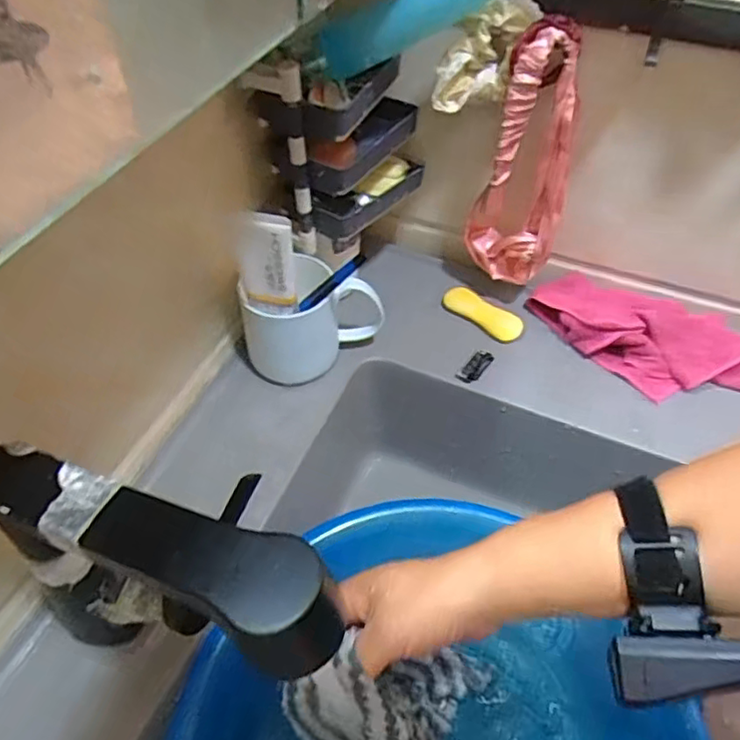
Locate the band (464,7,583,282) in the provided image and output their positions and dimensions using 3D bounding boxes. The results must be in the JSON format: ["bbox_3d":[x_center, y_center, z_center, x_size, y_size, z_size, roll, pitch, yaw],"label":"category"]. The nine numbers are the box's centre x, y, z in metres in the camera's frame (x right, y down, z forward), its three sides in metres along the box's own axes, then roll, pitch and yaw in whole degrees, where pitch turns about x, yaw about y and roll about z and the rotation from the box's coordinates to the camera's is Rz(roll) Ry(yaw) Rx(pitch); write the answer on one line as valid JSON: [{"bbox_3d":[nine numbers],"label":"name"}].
[{"bbox_3d":[0.141,-0.182,0.558,0.080,0.226,0.046,14,51,8],"label":"band"}]

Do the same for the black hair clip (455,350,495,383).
[{"bbox_3d":[0.100,-0.002,0.595,0.040,0.010,0.020,-42,62,-16],"label":"black hair clip"}]

